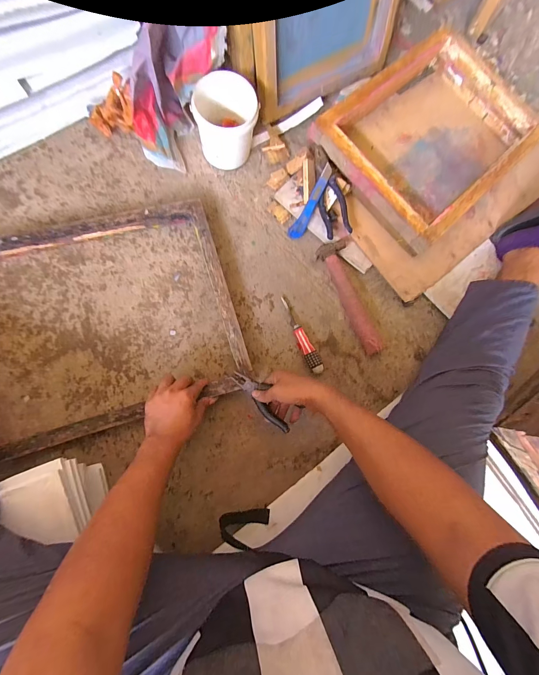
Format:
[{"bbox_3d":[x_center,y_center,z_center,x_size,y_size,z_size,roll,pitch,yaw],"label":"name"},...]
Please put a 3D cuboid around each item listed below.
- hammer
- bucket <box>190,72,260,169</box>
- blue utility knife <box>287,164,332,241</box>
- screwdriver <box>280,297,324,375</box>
[{"bbox_3d":[0.185,-0.089,0.679,0.071,0.038,0.266,-20,87,-9],"label":"hammer"},{"bbox_3d":[-0.091,-0.445,0.632,0.125,0.117,0.117,-12,85,-9],"label":"bucket"},{"bbox_3d":[0.093,-0.301,0.679,0.031,0.011,0.167,28,108,-4],"label":"blue utility knife"},{"bbox_3d":[0.066,-0.005,0.658,0.028,0.027,0.181,-25,81,-10],"label":"screwdriver"}]

